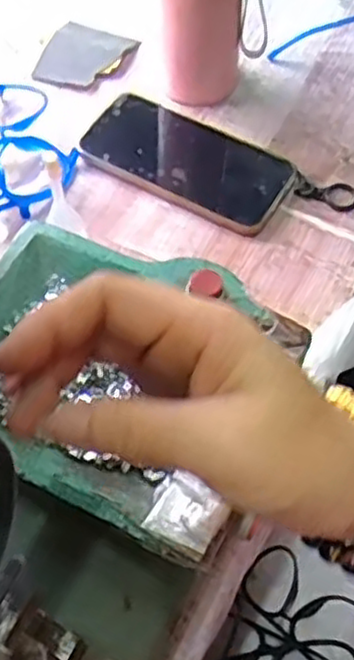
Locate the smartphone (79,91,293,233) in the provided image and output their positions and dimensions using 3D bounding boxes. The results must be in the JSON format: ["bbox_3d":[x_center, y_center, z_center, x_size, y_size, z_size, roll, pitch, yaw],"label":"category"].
[{"bbox_3d":[0.010,-0.134,0.571,0.158,0.011,0.086,27,63,16],"label":"smartphone"}]

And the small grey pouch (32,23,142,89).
[{"bbox_3d":[-0.079,-0.237,0.636,0.068,0.010,0.074,18,61,11],"label":"small grey pouch"}]

